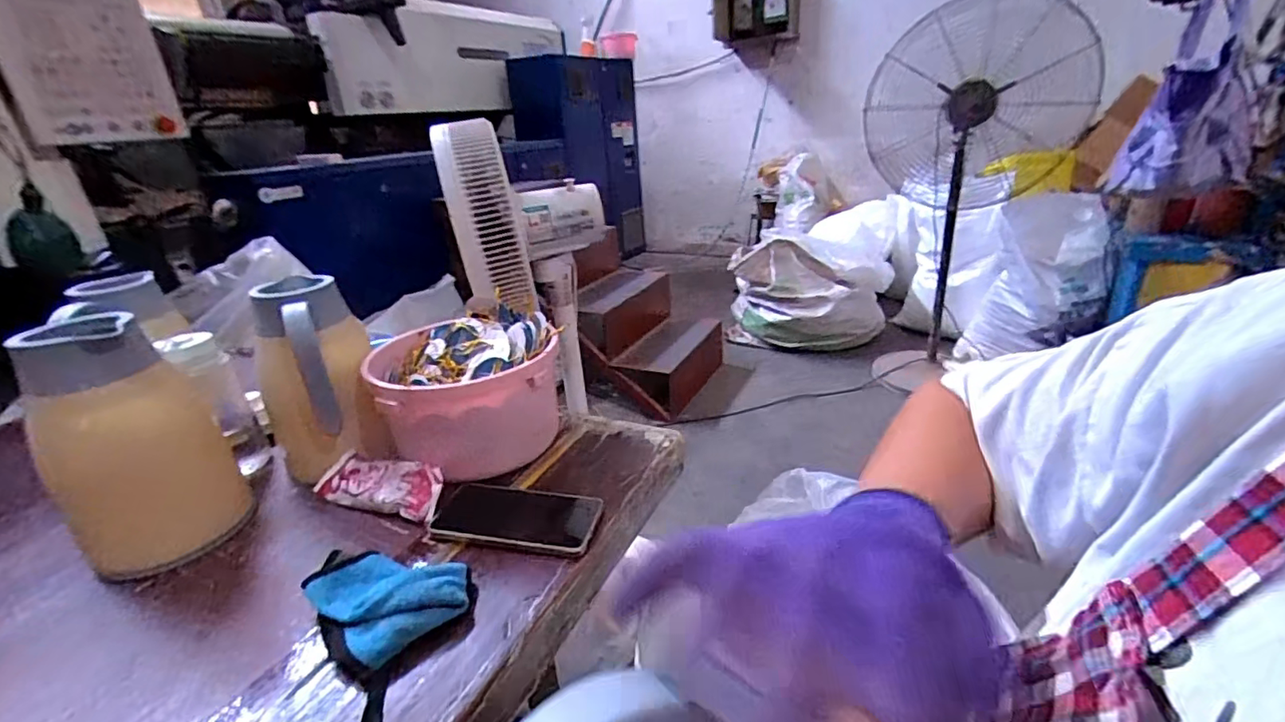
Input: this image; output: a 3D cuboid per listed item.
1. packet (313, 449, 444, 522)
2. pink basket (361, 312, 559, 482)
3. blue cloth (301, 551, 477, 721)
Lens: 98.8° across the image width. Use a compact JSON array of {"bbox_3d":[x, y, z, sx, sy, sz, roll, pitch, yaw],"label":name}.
[{"bbox_3d":[-0.291,0.133,0.617,0.177,0.035,0.067,6,27,21],"label":"packet"},{"bbox_3d":[-0.216,0.029,0.684,0.214,0.134,0.217,-18,28,-28],"label":"pink basket"},{"bbox_3d":[-0.208,0.194,0.462,0.112,0.035,0.178,-24,32,-37],"label":"blue cloth"}]

